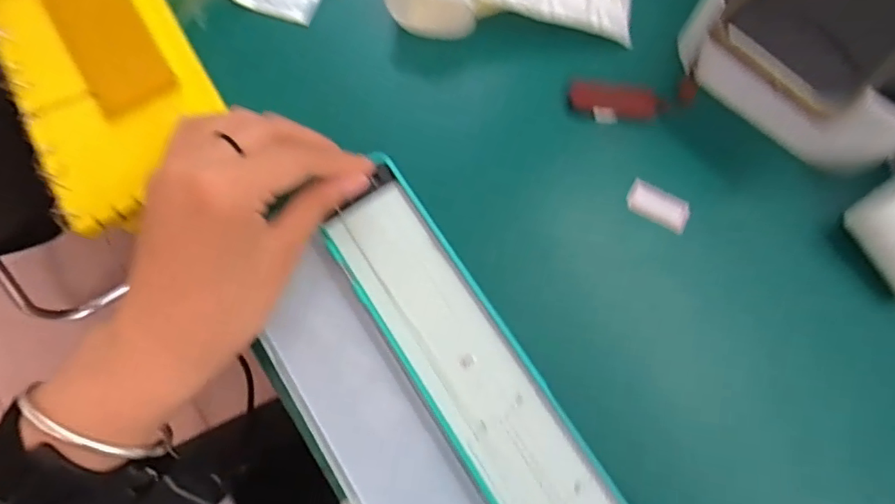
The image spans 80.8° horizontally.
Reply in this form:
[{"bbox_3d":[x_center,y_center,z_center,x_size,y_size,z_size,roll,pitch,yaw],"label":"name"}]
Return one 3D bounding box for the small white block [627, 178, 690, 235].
[{"bbox_3d":[0.124,-0.027,0.310,0.036,0.008,0.017,30,76,10],"label":"small white block"}]

